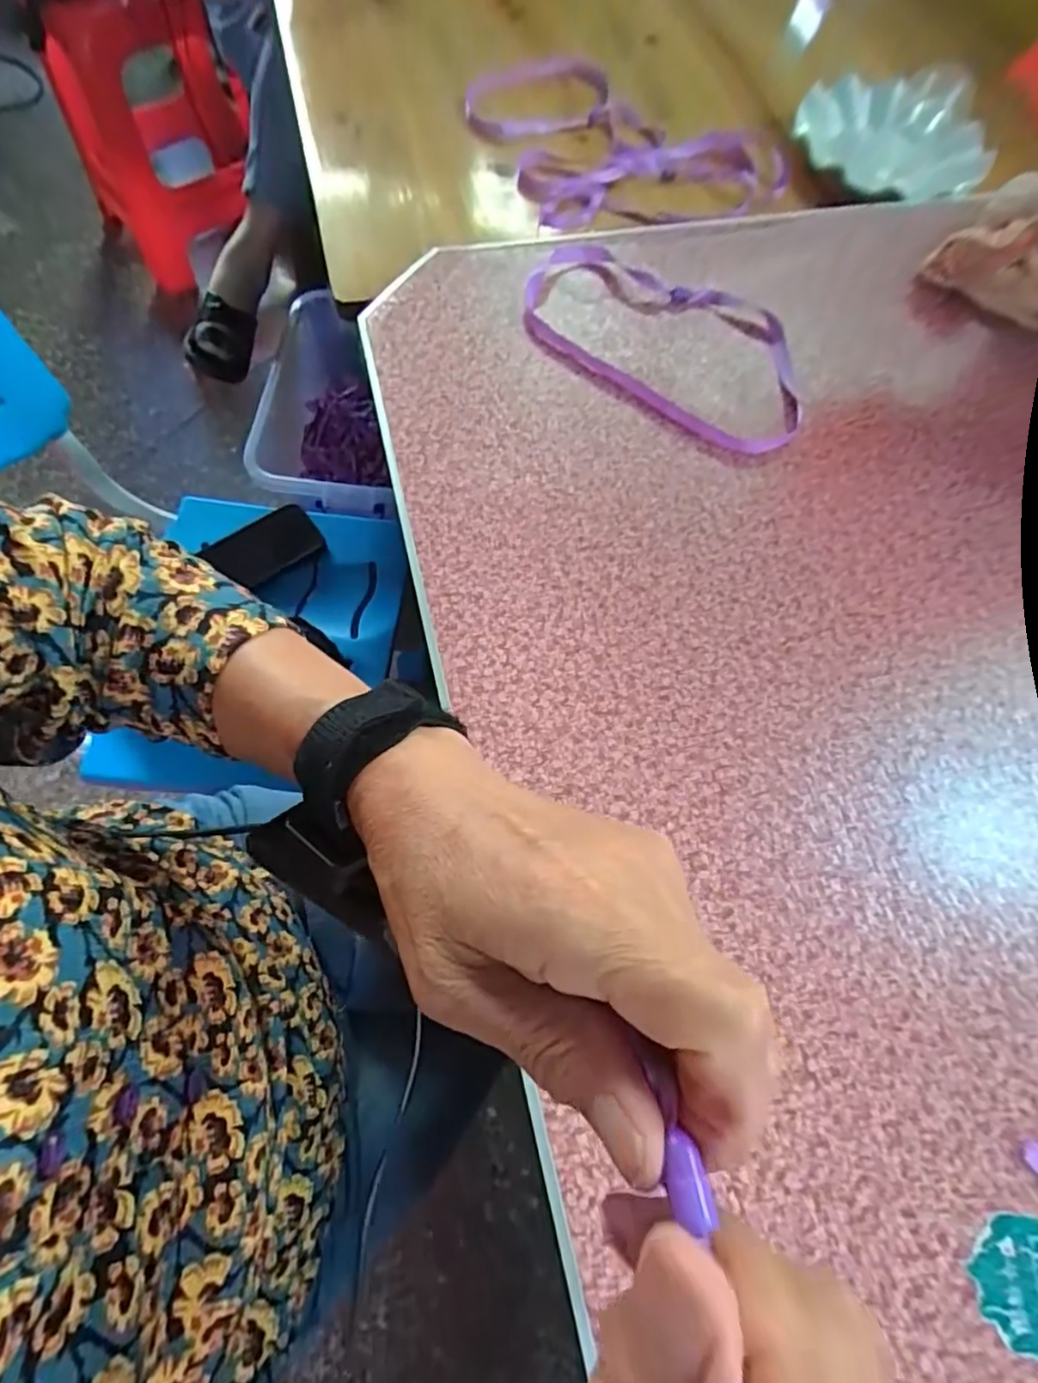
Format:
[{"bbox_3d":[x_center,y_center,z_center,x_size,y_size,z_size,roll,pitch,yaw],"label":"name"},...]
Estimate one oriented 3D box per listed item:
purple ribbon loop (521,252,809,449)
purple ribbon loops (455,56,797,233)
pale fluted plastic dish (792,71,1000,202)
[{"bbox_3d":[0.108,-0.251,0.428,0.214,0.013,0.119,36,71,11],"label":"purple ribbon loop"},{"bbox_3d":[0.078,-0.468,0.532,0.288,0.030,0.183,28,70,8],"label":"purple ribbon loops"},{"bbox_3d":[0.331,-0.496,0.539,0.164,0.060,0.102,-1,69,-3],"label":"pale fluted plastic dish"}]

